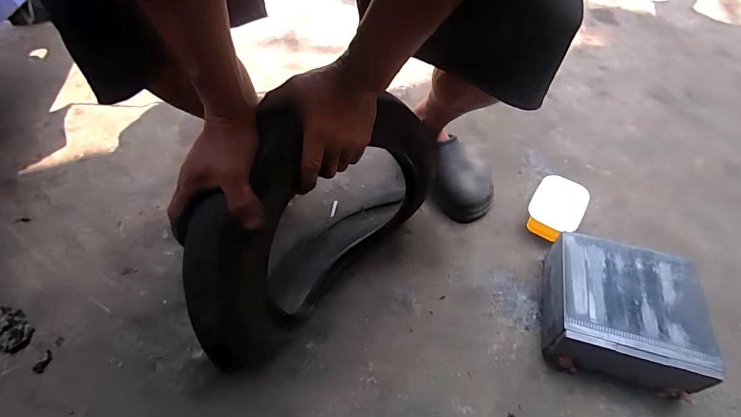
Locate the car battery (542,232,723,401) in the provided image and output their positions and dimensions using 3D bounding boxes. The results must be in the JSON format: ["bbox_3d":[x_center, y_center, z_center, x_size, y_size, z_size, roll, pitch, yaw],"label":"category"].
[{"bbox_3d":[0.348,0.140,0.565,0.186,0.087,0.176,14,51,11],"label":"car battery"}]

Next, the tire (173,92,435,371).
[{"bbox_3d":[-0.064,0.015,0.511,0.099,0.286,0.372,32,56,24],"label":"tire"}]

